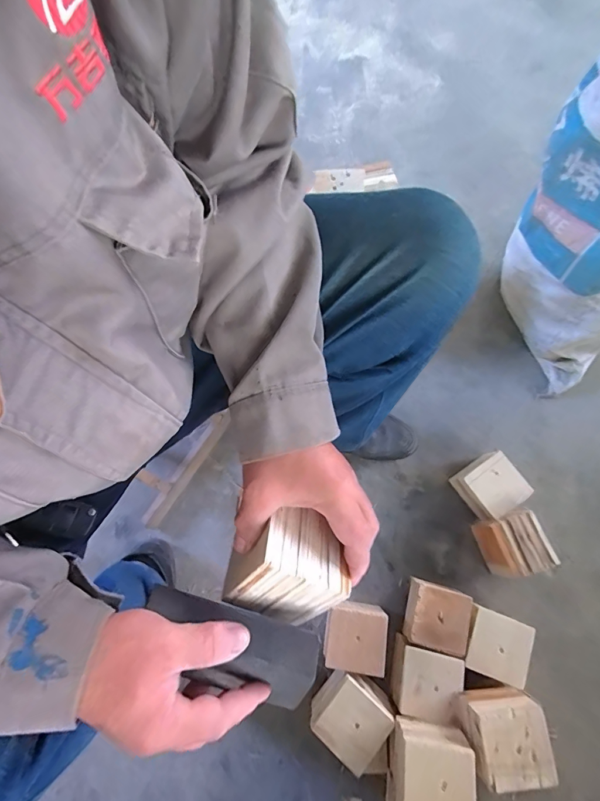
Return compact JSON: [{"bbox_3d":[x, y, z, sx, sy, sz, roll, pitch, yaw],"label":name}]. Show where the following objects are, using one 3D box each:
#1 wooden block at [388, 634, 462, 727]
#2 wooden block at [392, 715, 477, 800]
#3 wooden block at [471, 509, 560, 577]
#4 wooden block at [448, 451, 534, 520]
[{"bbox_3d":[0.201,0.452,0.626,0.098,0.069,0.094,17,72,7],"label":"wooden block"},{"bbox_3d":[0.178,0.510,0.532,0.101,0.076,0.095,5,73,2],"label":"wooden block"},{"bbox_3d":[0.374,0.254,0.682,0.090,0.082,0.100,-16,71,-4],"label":"wooden block"},{"bbox_3d":[0.353,0.159,0.720,0.097,0.074,0.100,-31,73,-9],"label":"wooden block"}]

